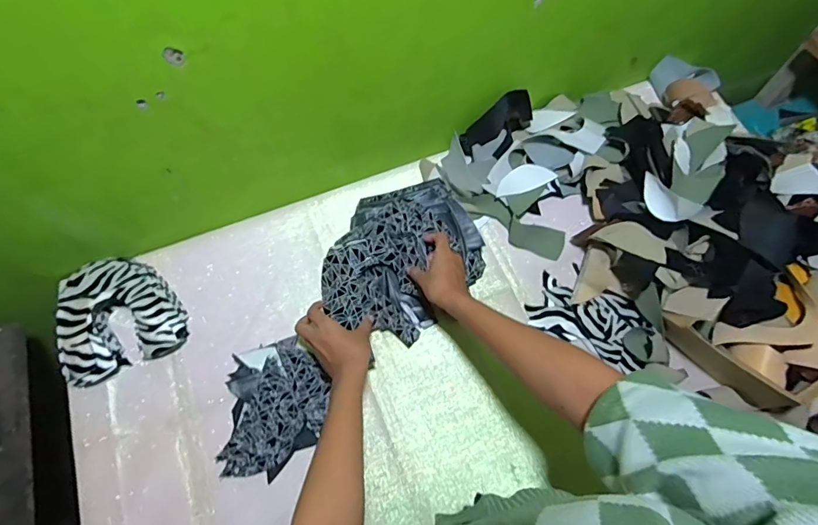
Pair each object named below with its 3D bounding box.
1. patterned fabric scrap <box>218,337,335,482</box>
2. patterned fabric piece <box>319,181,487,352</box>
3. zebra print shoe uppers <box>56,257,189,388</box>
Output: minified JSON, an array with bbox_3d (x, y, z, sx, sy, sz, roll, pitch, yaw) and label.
[{"bbox_3d":[-0.190,0.203,0.669,0.140,0.050,0.184,-1,67,1],"label":"patterned fabric scrap"},{"bbox_3d":[0.002,-0.017,0.730,0.216,0.070,0.260,15,68,8],"label":"patterned fabric piece"},{"bbox_3d":[-0.447,0.073,0.713,0.172,0.077,0.185,-25,69,-9],"label":"zebra print shoe uppers"}]

